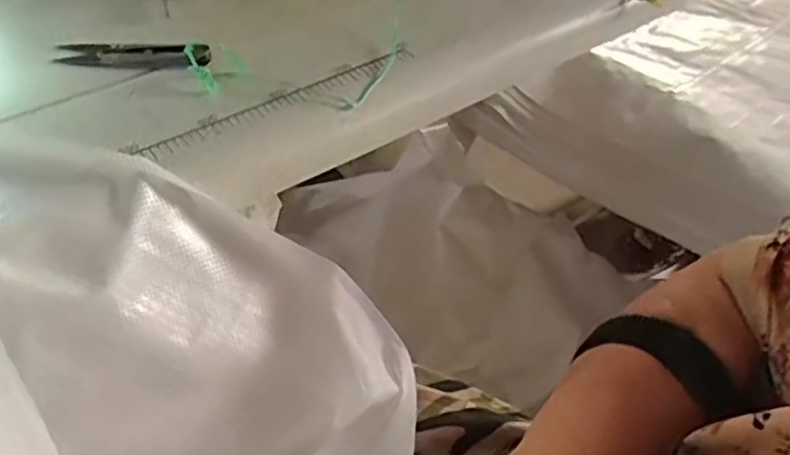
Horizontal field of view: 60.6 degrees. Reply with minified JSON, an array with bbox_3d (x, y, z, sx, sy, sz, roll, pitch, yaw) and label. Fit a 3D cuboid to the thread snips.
[{"bbox_3d":[-0.169,-0.112,0.434,0.095,0.006,0.023,4,48,-2],"label":"thread snips"}]

